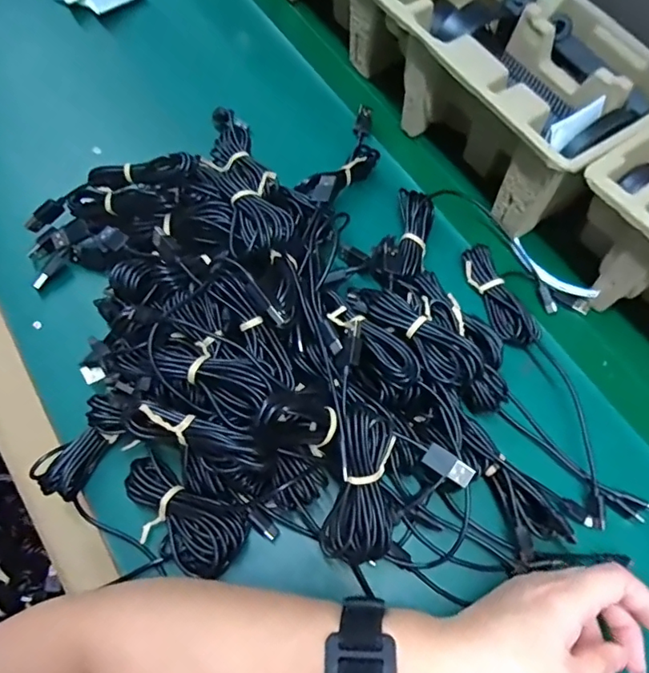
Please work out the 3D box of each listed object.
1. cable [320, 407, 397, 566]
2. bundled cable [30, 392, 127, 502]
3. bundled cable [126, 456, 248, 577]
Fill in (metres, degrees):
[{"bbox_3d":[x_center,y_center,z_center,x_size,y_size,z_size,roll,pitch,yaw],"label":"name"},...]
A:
[{"bbox_3d":[0.023,0.092,0.325,0.040,0.028,0.094,6,91,0],"label":"cable"},{"bbox_3d":[-0.157,0.073,0.353,0.030,0.023,0.069,31,82,14],"label":"bundled cable"},{"bbox_3d":[-0.092,0.115,0.337,0.086,0.020,0.042,27,61,12],"label":"bundled cable"}]

